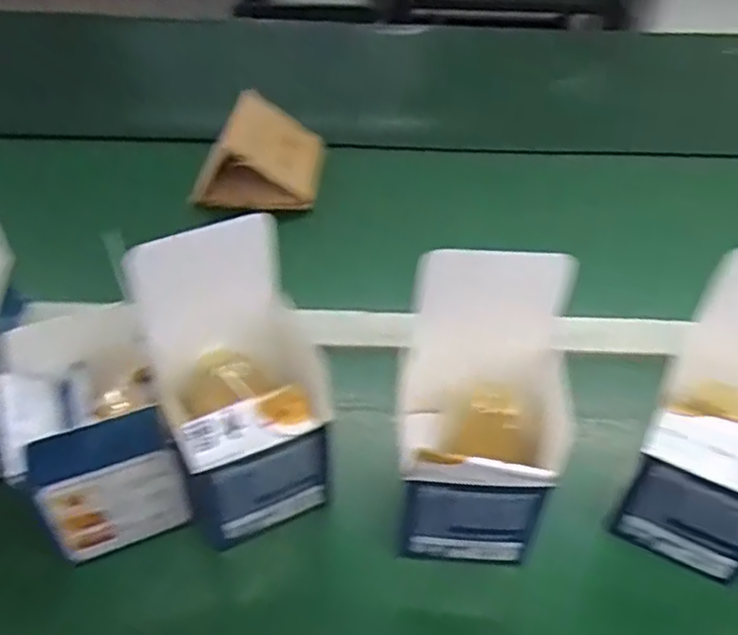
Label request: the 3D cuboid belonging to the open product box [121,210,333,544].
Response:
[{"bbox_3d":[-0.075,0.040,0.411,0.095,0.171,0.094,-17,46,-15],"label":"open product box"}]

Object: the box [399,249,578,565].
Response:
[{"bbox_3d":[0.068,0.057,0.403,0.099,0.163,0.095,6,45,8],"label":"box"}]

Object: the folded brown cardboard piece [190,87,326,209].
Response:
[{"bbox_3d":[-0.109,-0.164,0.693,0.113,0.080,0.103,7,45,9],"label":"folded brown cardboard piece"}]

